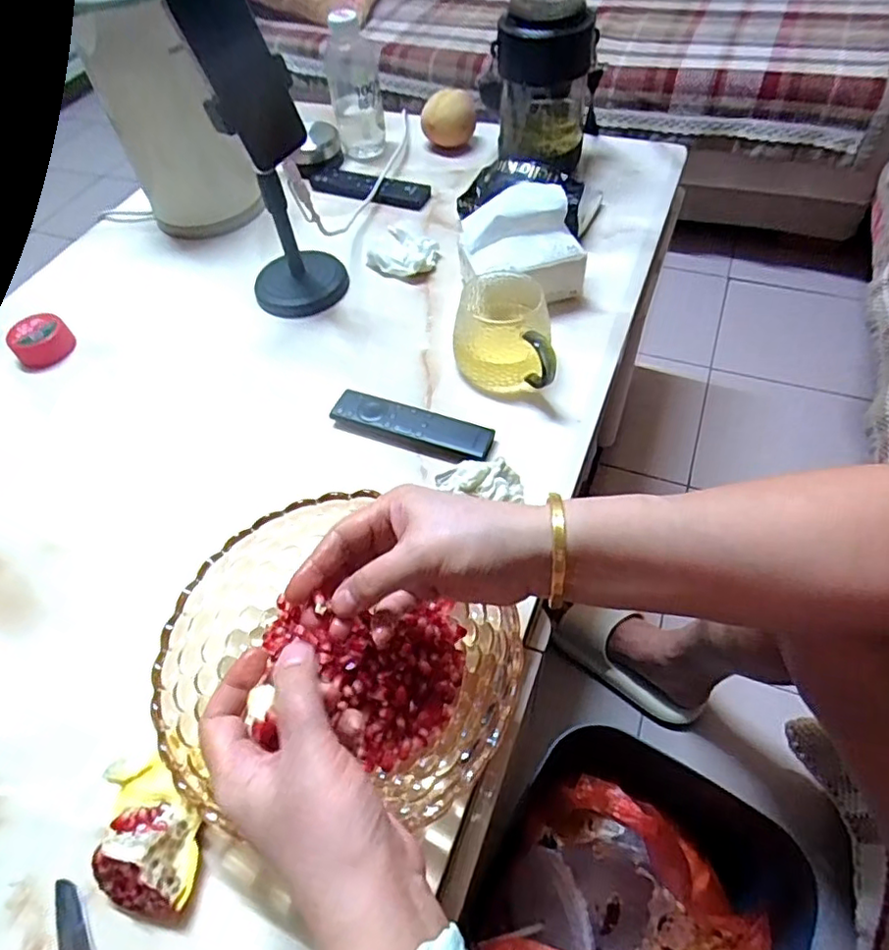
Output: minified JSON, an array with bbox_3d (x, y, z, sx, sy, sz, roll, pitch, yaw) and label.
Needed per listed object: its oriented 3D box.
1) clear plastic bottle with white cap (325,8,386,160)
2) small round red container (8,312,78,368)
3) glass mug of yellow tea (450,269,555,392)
[{"bbox_3d":[-0.124,-0.535,0.829,0.069,0.170,0.059,-11,53,-3],"label":"clear plastic bottle with white cap"},{"bbox_3d":[-0.452,-0.152,0.673,0.059,0.030,0.059,-2,54,3],"label":"small round red container"},{"bbox_3d":[0.061,-0.141,0.595,0.098,0.074,0.104,6,55,8],"label":"glass mug of yellow tea"}]

